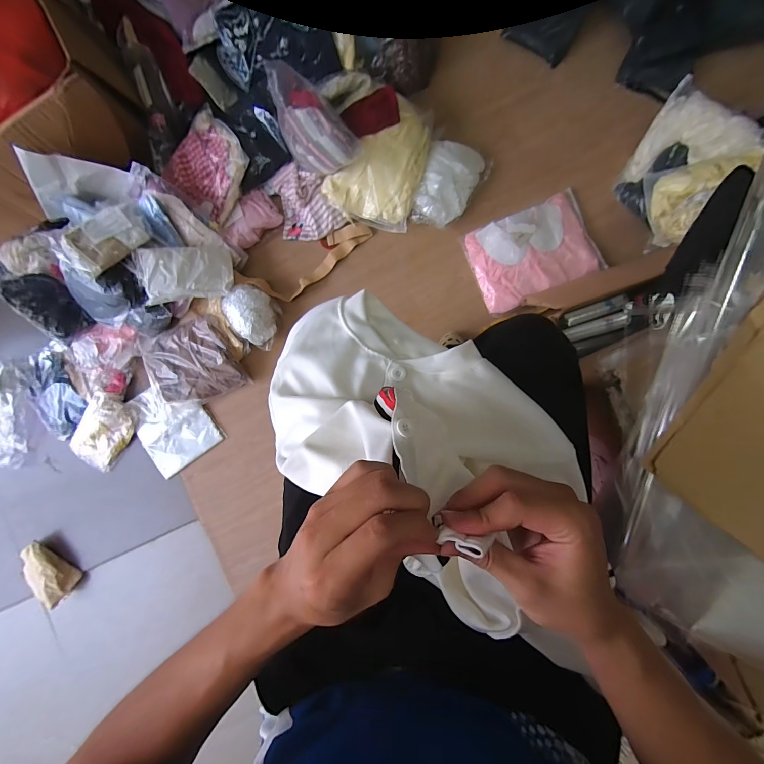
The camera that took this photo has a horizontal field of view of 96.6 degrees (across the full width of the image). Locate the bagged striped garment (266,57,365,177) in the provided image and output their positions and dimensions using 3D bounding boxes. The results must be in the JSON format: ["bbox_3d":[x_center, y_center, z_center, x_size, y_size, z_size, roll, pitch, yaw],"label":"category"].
[{"bbox_3d":[-0.154,-0.598,0.810,0.214,0.203,0.097,28,92,5],"label":"bagged striped garment"}]

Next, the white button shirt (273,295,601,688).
[{"bbox_3d":[0.029,0.050,0.353,0.348,0.139,0.209,35,92,5],"label":"white button shirt"}]

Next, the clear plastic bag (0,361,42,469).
[{"bbox_3d":[-1.176,0.100,1.053,0.189,0.075,0.331,19,91,5],"label":"clear plastic bag"}]

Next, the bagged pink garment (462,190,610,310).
[{"bbox_3d":[0.407,-0.349,0.925,0.318,0.047,0.240,-24,87,4],"label":"bagged pink garment"}]

